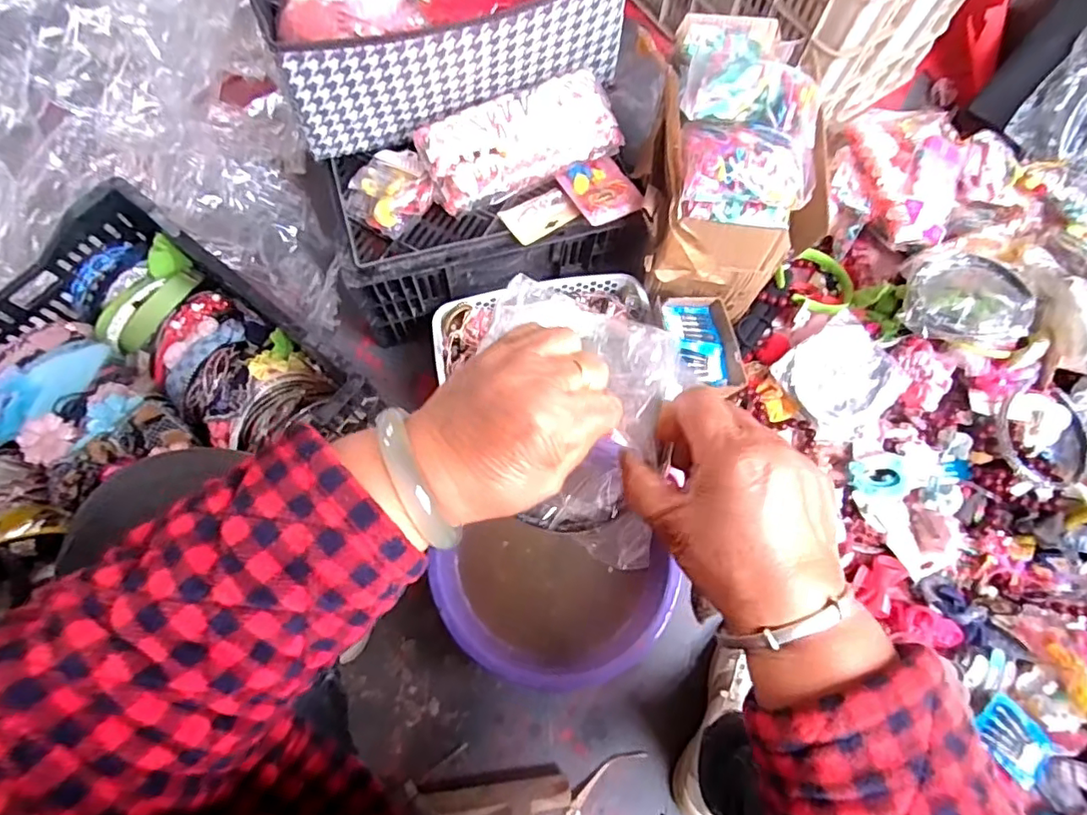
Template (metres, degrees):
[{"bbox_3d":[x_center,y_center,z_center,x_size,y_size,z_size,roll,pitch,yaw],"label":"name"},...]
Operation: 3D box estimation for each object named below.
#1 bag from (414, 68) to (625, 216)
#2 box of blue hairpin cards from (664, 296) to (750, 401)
[{"bbox_3d":[-0.028,-0.318,0.686,0.234,0.068,0.100,-22,74,-9],"label":"bag"},{"bbox_3d":[0.208,-0.083,0.753,0.088,0.033,0.135,-11,73,-6],"label":"box of blue hairpin cards"}]

